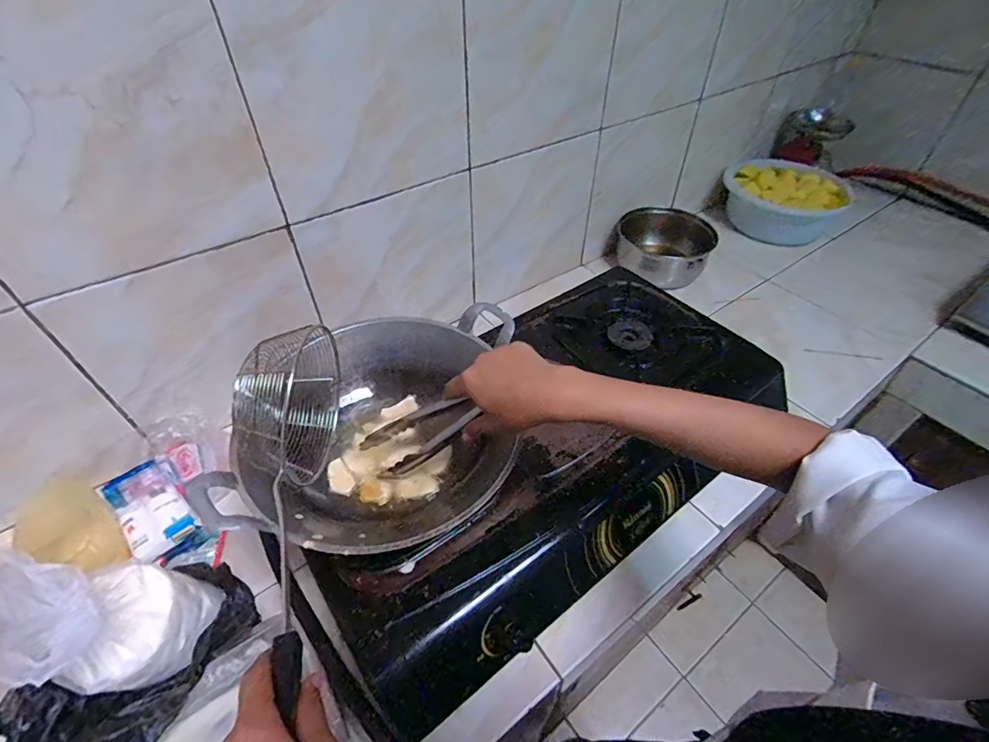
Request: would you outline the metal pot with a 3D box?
[{"bbox_3d":[0.392,-0.278,1.070,0.212,0.106,0.185,8,47,7],"label":"metal pot"}]

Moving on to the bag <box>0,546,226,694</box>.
[{"bbox_3d":[-0.358,0.223,0.432,0.085,0.184,0.116,8,47,7],"label":"bag"}]

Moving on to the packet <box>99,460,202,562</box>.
[{"bbox_3d":[-0.470,0.185,0.638,0.138,0.031,0.074,34,55,28],"label":"packet"}]

